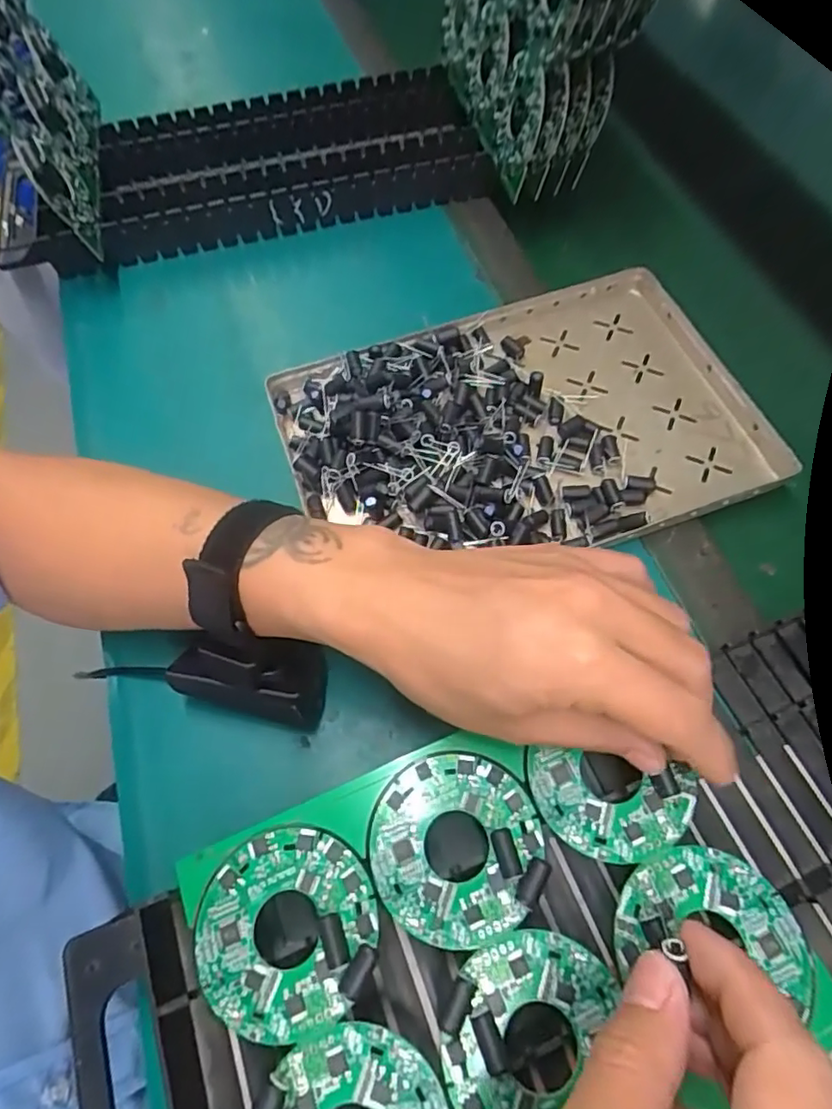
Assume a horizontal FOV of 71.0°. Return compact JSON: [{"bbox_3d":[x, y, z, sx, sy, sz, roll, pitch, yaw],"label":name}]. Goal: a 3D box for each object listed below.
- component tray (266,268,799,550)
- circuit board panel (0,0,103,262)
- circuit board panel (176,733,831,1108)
[{"bbox_3d":[0.064,-0.081,0.350,0.275,0.031,0.177,-19,64,-6],"label":"component tray"},{"bbox_3d":[-0.261,-0.316,0.381,0.013,0.144,0.184,-18,67,9],"label":"circuit board panel"},{"bbox_3d":[0.028,0.145,0.218,0.205,0.011,0.145,-23,65,-8],"label":"circuit board panel"}]

